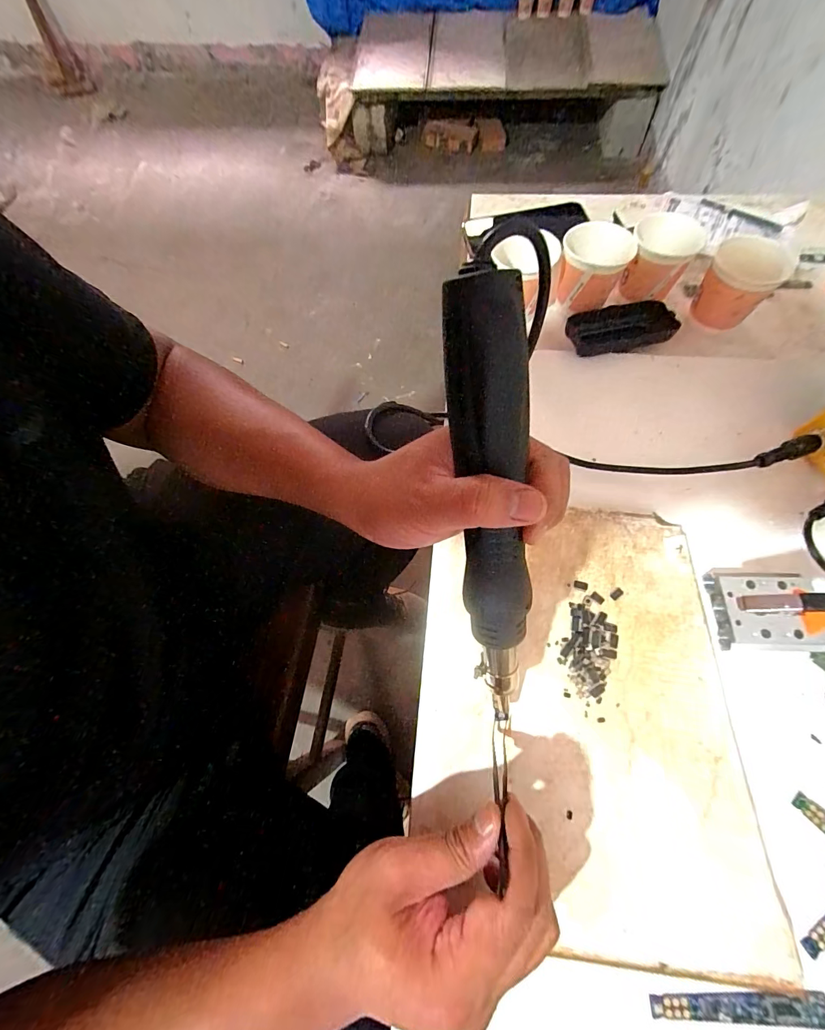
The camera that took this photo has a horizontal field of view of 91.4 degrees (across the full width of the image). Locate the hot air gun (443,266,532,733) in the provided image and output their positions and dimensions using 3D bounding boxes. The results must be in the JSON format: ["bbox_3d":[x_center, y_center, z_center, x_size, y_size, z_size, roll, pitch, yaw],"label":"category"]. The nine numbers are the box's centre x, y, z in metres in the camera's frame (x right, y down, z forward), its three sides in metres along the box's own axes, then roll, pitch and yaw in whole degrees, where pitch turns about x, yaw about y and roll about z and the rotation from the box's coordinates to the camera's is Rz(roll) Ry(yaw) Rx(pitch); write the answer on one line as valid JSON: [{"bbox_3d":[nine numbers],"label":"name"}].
[{"bbox_3d":[0.043,0.010,0.210,0.034,0.234,0.029,-8,25,-1],"label":"hot air gun"}]

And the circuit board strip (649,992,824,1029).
[{"bbox_3d":[0.191,0.289,0.236,0.099,0.004,0.015,-2,73,3],"label":"circuit board strip"}]

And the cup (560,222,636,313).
[{"bbox_3d":[0.192,-0.265,0.436,0.070,0.062,0.062,28,71,13],"label":"cup"}]

